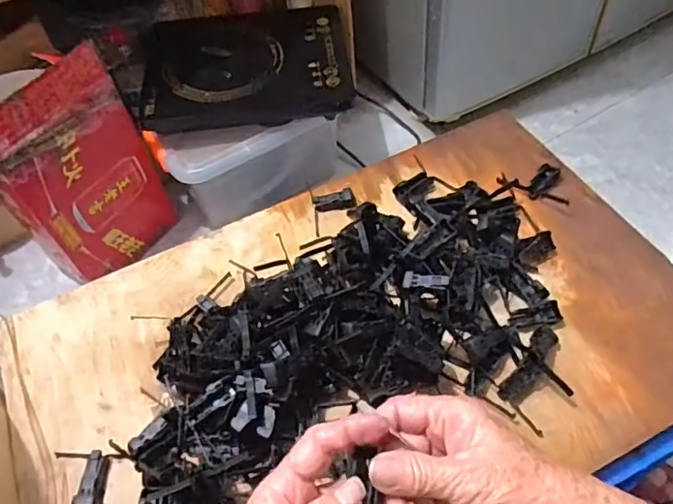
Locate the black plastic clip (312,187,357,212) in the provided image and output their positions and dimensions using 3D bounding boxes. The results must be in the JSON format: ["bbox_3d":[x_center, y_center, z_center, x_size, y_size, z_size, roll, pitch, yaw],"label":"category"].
[{"bbox_3d":[-0.002,-0.058,0.634,0.047,0.012,0.020,-14,55,-5],"label":"black plastic clip"}]

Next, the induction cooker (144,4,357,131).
[{"bbox_3d":[-0.154,-0.325,0.982,0.345,0.060,0.254,-7,54,-1],"label":"induction cooker"}]

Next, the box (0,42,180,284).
[{"bbox_3d":[-0.409,-0.124,0.887,0.118,0.372,0.224,32,64,29],"label":"box"}]

